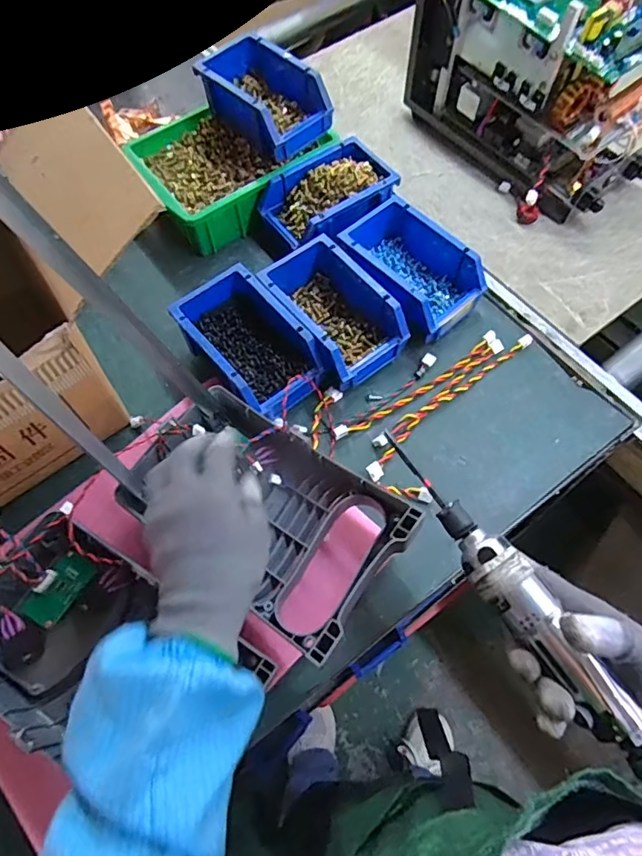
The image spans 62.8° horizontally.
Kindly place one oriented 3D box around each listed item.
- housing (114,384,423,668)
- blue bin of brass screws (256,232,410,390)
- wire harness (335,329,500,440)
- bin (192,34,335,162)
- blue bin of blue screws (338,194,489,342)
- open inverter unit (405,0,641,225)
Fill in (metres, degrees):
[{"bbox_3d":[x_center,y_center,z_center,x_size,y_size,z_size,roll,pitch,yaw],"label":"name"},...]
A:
[{"bbox_3d":[-0.056,0.075,0.501,0.254,0.062,0.161,33,70,16],"label":"housing"},{"bbox_3d":[0.011,-0.139,0.613,0.100,0.066,0.169,-36,68,-14],"label":"blue bin of brass screws"},{"bbox_3d":[0.114,-0.048,0.611,0.233,0.014,0.018,-32,67,-13],"label":"wire harness"},{"bbox_3d":[-0.076,-0.430,0.685,0.100,0.069,0.164,-41,70,-16],"label":"bin"},{"bbox_3d":[0.105,-0.195,0.635,0.115,0.061,0.174,-35,68,-14],"label":"blue bin of blue screws"},{"bbox_3d":[0.285,-0.478,0.707,0.171,0.223,0.342,-30,67,-12],"label":"open inverter unit"}]

